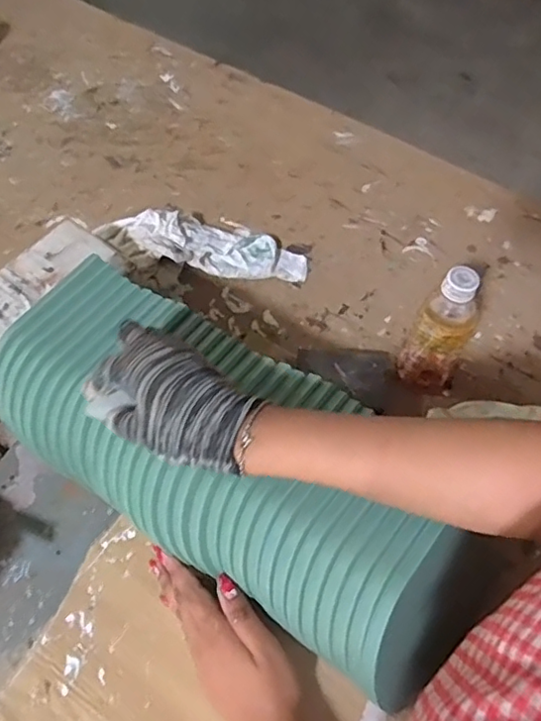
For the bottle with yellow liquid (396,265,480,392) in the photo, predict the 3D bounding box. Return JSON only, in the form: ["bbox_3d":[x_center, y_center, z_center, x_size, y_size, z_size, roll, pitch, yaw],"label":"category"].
[{"bbox_3d":[0.172,-0.022,0.584,0.048,0.172,0.054,-27,65,-18],"label":"bottle with yellow liquid"}]

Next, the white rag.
[{"bbox_3d":[-0.083,-0.145,0.711,0.260,0.053,0.088,0,60,-3],"label":"white rag"}]

